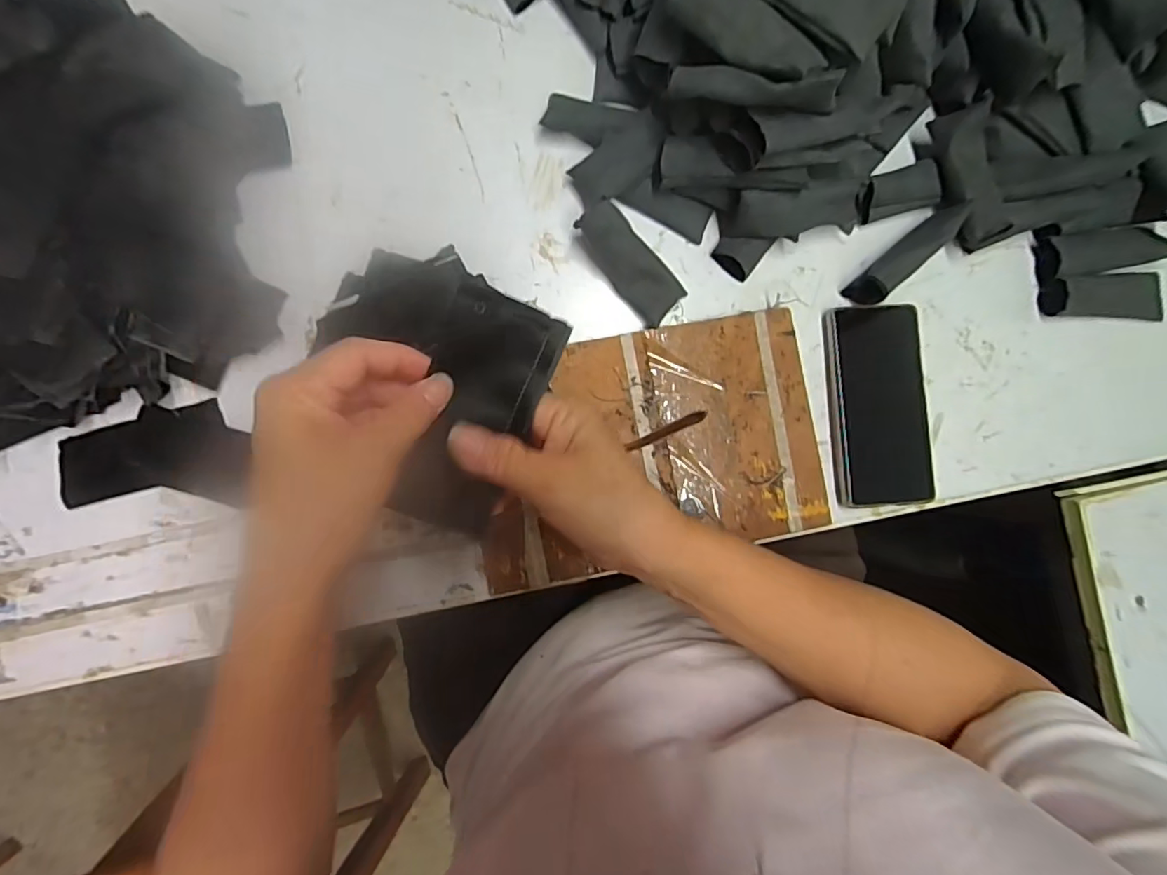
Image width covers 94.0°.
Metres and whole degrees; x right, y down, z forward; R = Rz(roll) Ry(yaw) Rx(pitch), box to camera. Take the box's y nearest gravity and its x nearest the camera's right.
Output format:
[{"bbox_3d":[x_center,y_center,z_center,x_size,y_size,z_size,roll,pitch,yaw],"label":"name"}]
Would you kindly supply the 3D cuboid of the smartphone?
[{"bbox_3d":[0.238,-0.026,0.437,0.077,0.012,0.157,-5,87,-4],"label":"smartphone"}]

